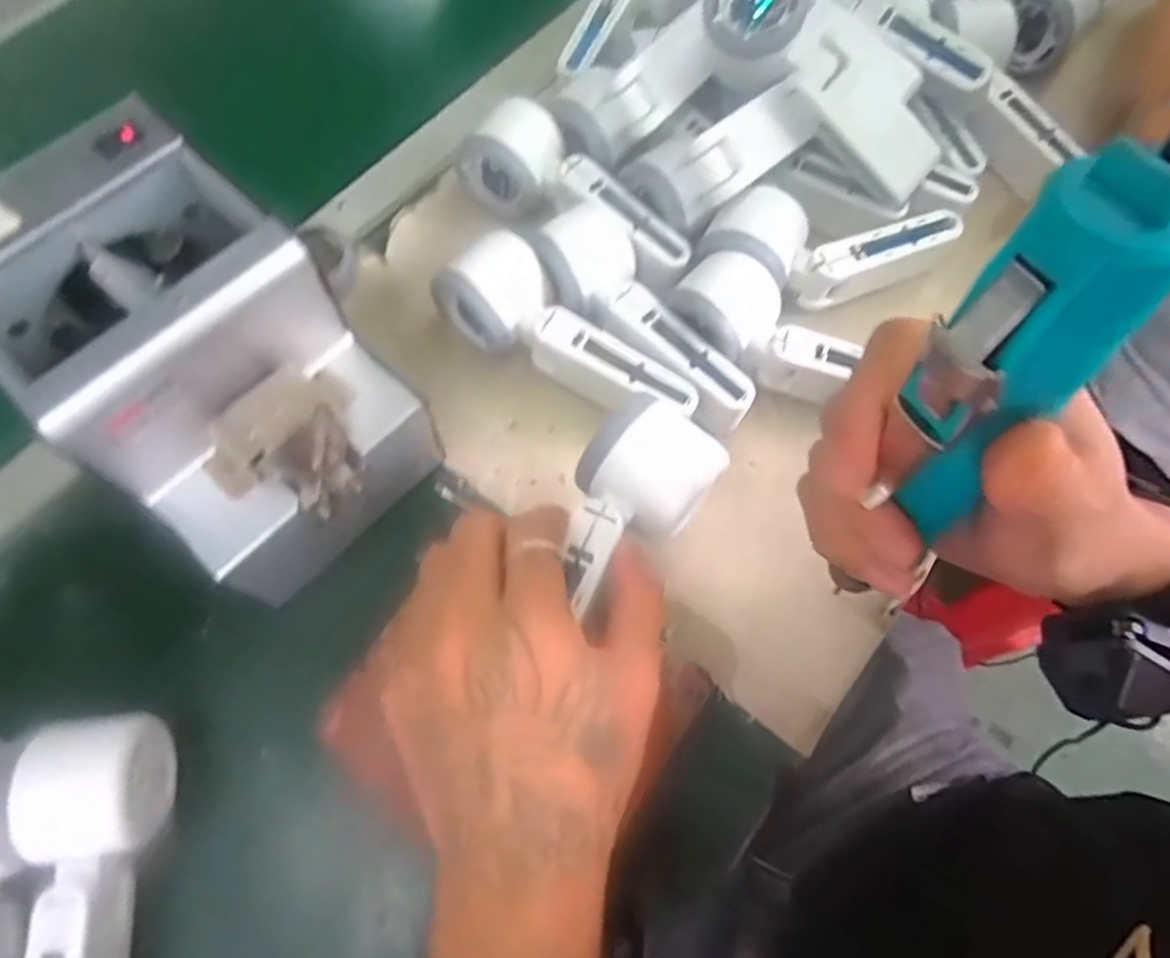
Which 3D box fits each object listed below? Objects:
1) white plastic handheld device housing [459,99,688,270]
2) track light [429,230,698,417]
[{"bbox_3d":[-0.002,-0.185,0.457,0.163,0.053,0.052,32,72,10],"label":"white plastic handheld device housing"},{"bbox_3d":[-0.012,-0.081,0.420,0.164,0.057,0.050,35,72,11],"label":"track light"}]

